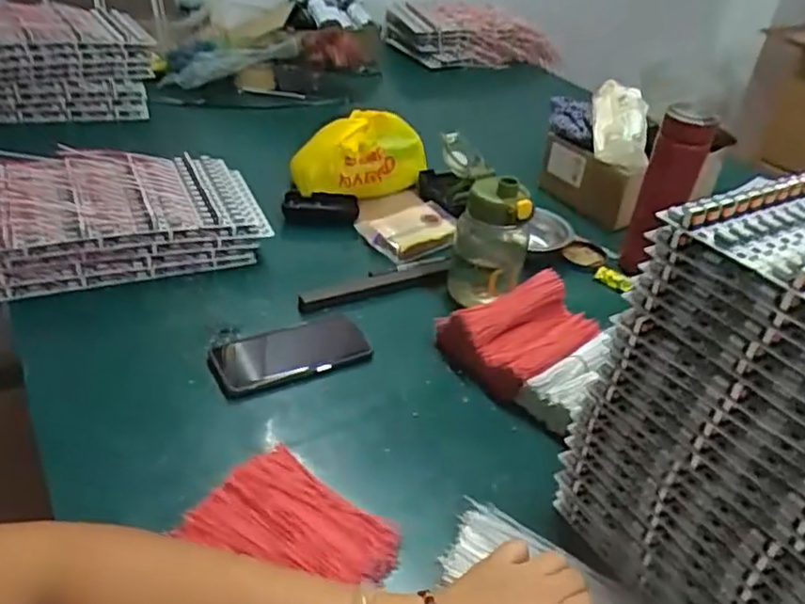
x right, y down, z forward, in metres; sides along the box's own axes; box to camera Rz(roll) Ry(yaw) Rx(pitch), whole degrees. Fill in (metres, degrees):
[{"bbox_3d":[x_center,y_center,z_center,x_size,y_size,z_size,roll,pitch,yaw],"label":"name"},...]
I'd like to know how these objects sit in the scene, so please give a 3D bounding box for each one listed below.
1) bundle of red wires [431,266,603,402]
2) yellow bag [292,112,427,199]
[{"bbox_3d":[0.132,0.029,0.745,0.147,0.066,0.127,-21,44,-37],"label":"bundle of red wires"},{"bbox_3d":[-0.067,-0.223,1.016,0.205,0.114,0.084,-5,37,-13],"label":"yellow bag"}]

